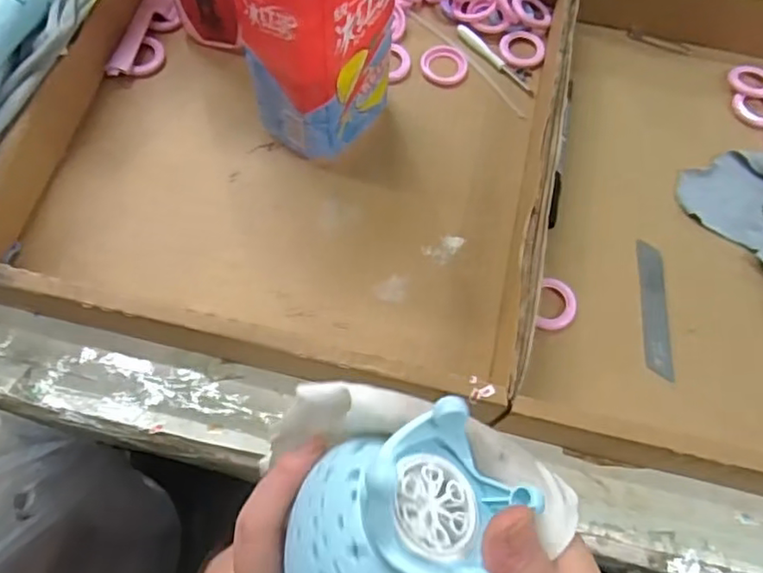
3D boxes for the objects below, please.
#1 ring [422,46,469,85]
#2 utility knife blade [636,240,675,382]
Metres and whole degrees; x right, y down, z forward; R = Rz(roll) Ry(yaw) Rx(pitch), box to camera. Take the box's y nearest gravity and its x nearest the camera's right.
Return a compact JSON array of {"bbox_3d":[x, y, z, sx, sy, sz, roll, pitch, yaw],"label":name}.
[{"bbox_3d":[0.051,-0.178,0.505,0.037,0.004,0.036,1,68,-2],"label":"ring"},{"bbox_3d":[0.187,0.015,0.432,0.017,0.004,0.098,1,67,10],"label":"utility knife blade"}]

